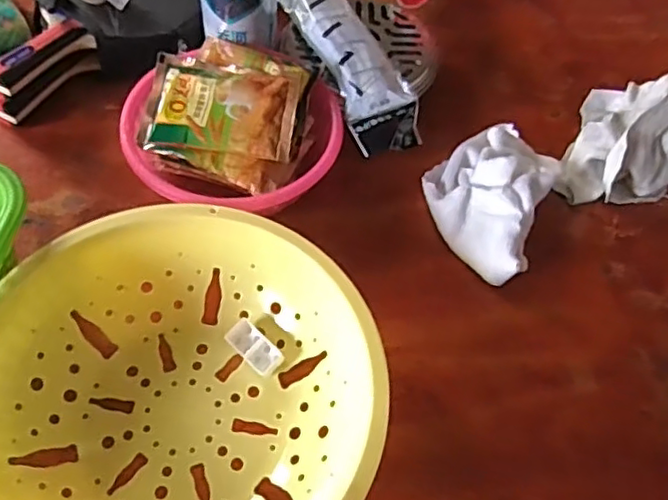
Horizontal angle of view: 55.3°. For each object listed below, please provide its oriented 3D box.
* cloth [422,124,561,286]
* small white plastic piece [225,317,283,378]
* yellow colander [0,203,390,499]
[{"bbox_3d":[0.125,-0.056,0.517,0.097,0.047,0.162,21,57,10],"label":"cloth"},{"bbox_3d":[-0.055,0.068,0.444,0.040,0.018,0.020,39,62,21],"label":"small white plastic piece"},{"bbox_3d":[-0.104,0.089,0.400,0.244,0.063,0.235,-35,65,-24],"label":"yellow colander"}]

